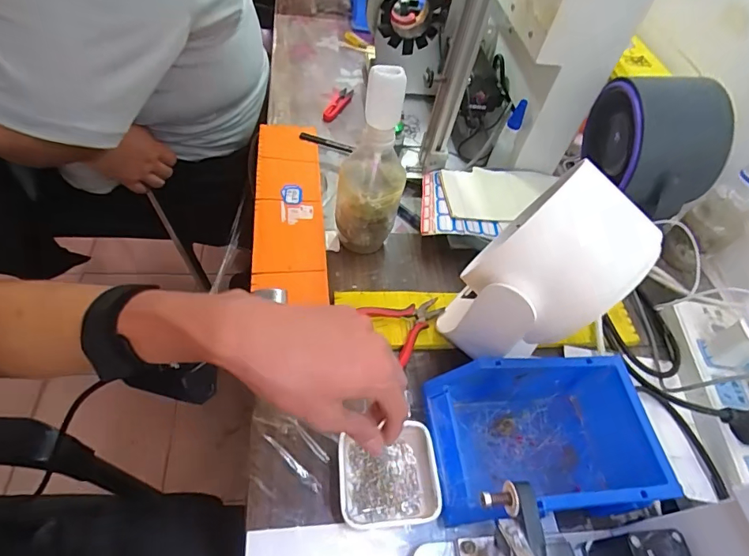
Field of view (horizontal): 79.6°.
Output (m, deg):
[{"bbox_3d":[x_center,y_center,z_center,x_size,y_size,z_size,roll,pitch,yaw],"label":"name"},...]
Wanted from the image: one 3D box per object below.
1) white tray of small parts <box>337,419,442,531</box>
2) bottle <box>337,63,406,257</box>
[{"bbox_3d":[0.012,0.169,0.384,0.082,0.020,0.078,-1,53,-11],"label":"white tray of small parts"},{"bbox_3d":[-0.002,-0.122,0.505,0.077,0.225,0.073,0,53,-10],"label":"bottle"}]

